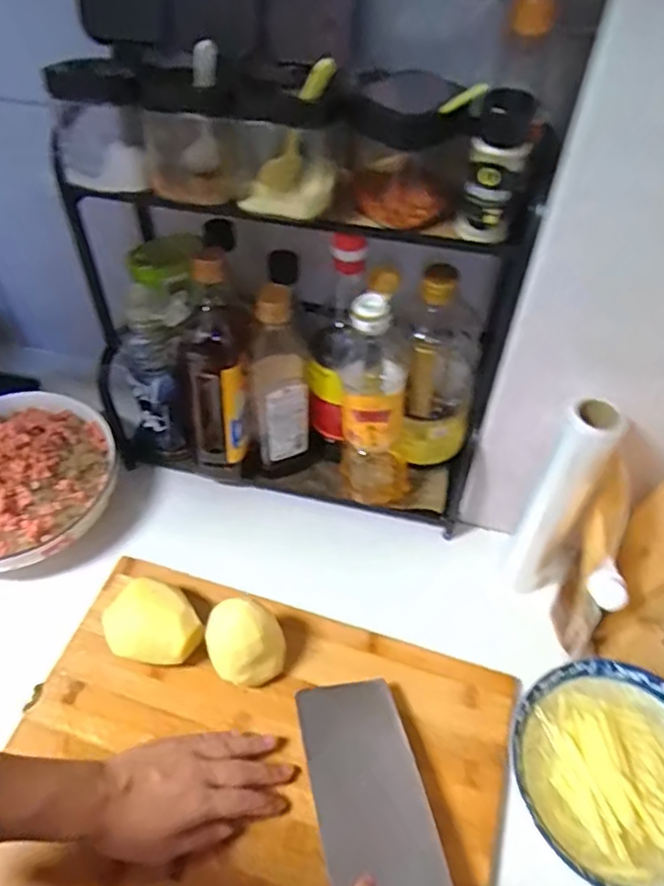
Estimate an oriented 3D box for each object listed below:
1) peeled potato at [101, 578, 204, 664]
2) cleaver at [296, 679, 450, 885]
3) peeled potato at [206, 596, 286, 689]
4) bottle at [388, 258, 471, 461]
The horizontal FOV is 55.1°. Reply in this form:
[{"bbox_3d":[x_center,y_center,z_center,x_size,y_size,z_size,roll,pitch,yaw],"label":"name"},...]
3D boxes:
[{"bbox_3d":[-0.166,0.171,0.589,0.091,0.064,0.060,16,51,11],"label":"peeled potato"},{"bbox_3d":[0.040,0.318,0.448,0.087,0.025,0.310,-5,40,-7],"label":"cleaver"},{"bbox_3d":[-0.077,0.182,0.571,0.064,0.085,0.054,-11,51,-11],"label":"peeled potato"},{"bbox_3d":[0.110,-0.061,0.637,0.070,0.226,0.061,16,51,11],"label":"bottle"}]

